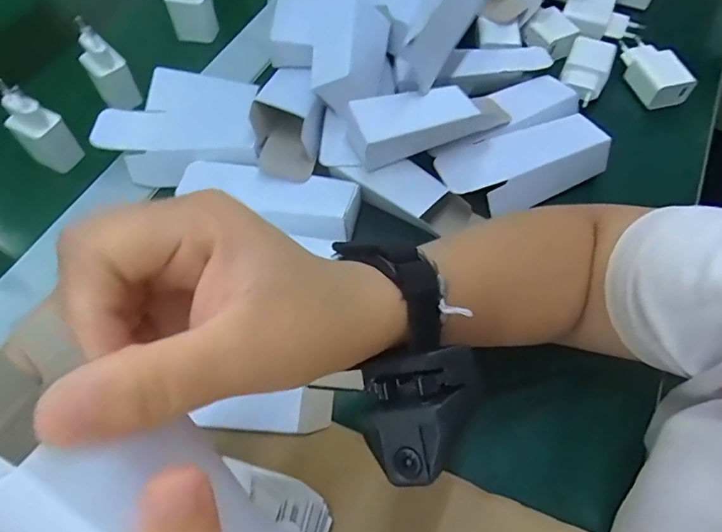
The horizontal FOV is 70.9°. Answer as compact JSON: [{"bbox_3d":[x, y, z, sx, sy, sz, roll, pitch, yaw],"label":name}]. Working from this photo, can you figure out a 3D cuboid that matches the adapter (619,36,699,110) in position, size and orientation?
[{"bbox_3d":[0.269,-0.184,0.473,0.038,0.027,0.077,-17,61,-11],"label":"adapter"}]

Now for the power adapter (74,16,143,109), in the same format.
[{"bbox_3d":[-0.230,-0.179,0.460,0.033,0.078,0.032,-28,64,-16],"label":"power adapter"}]

